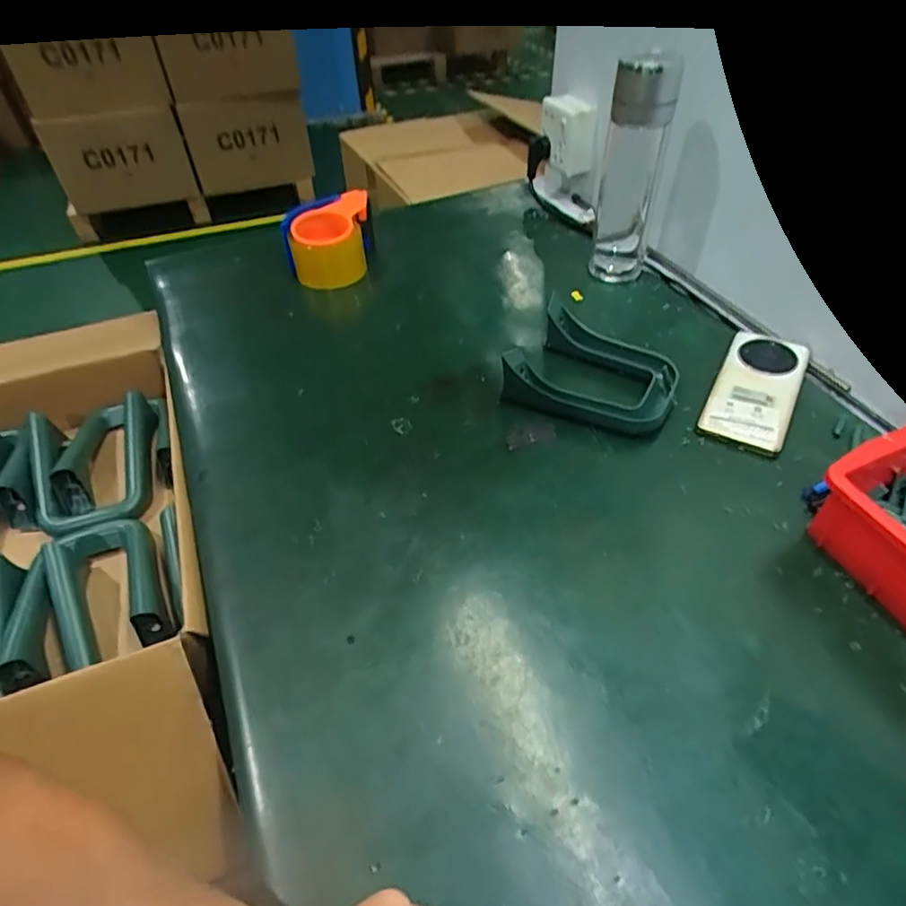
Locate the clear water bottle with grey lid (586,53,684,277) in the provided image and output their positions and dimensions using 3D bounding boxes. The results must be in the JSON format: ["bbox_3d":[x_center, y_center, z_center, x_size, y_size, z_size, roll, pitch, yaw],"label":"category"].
[{"bbox_3d":[0.212,-0.323,0.678,0.071,0.228,0.061,11,49,13],"label":"clear water bottle with grey lid"}]

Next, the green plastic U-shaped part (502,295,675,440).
[{"bbox_3d":[0.144,-0.080,0.570,0.154,0.047,0.130,22,52,22],"label":"green plastic U-shaped part"}]

